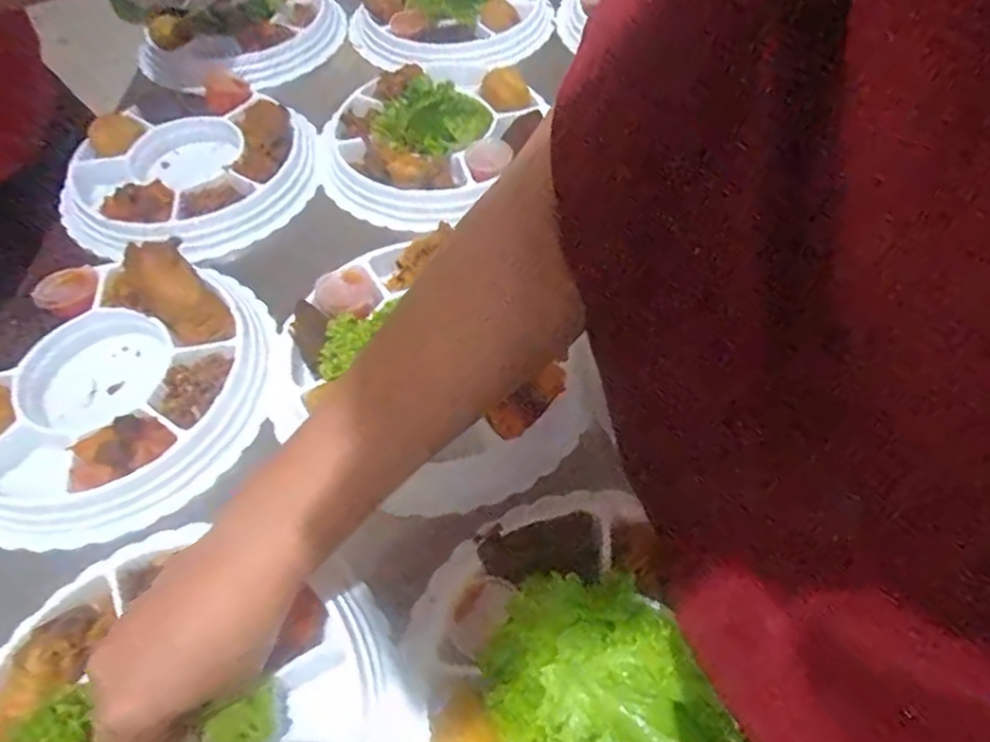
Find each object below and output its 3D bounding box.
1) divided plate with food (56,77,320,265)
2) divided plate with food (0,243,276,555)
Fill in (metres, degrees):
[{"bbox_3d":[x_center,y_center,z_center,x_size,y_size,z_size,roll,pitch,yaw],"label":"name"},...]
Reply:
[{"bbox_3d":[-0.277,-0.189,0.589,0.232,0.054,0.219,0,55,1],"label":"divided plate with food"},{"bbox_3d":[-0.264,0.005,0.430,0.210,0.062,0.218,0,55,1],"label":"divided plate with food"}]

